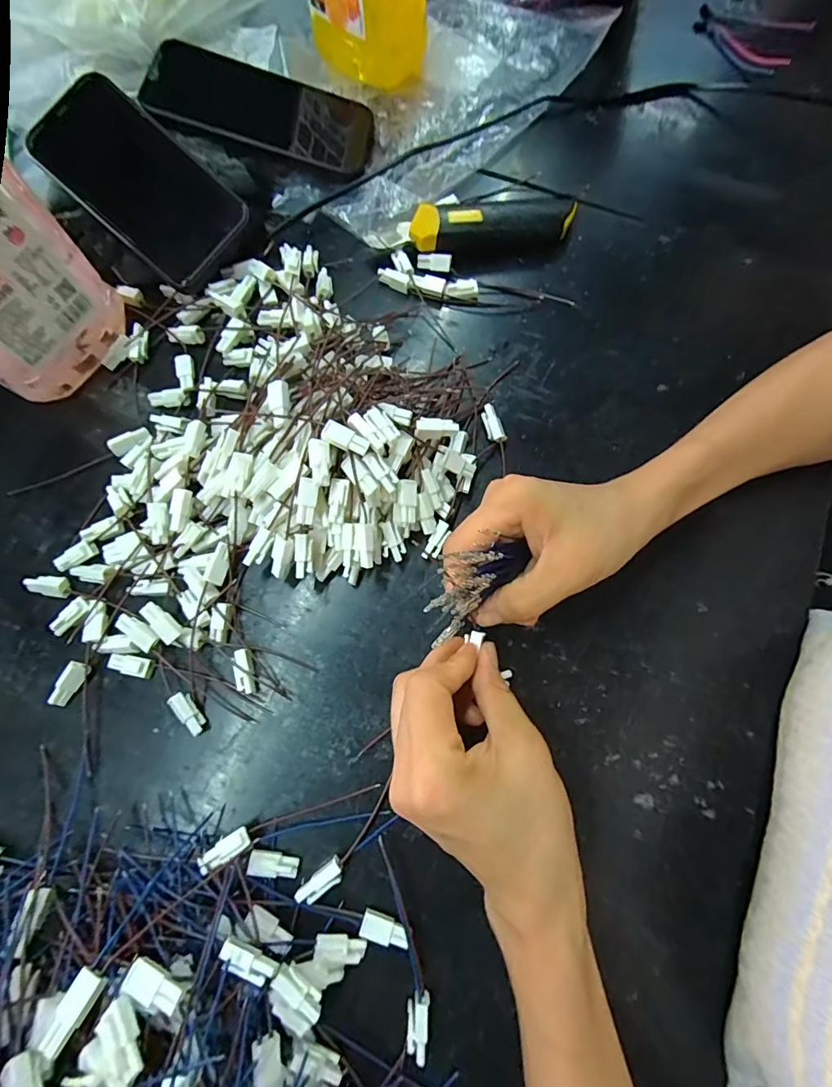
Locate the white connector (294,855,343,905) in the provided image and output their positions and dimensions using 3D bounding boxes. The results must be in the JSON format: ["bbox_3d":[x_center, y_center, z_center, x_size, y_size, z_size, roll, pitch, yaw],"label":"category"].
[{"bbox_3d":[-0.048,0.173,0.242,0.025,0.009,0.010,-38,78,-11],"label":"white connector"}]

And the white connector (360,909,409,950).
[{"bbox_3d":[-0.015,0.192,0.237,0.024,0.007,0.011,16,74,4],"label":"white connector"}]

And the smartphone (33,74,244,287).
[{"bbox_3d":[-0.192,-0.251,0.329,0.143,0.007,0.076,41,89,-4],"label":"smartphone"}]

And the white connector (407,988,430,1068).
[{"bbox_3d":[0.001,0.230,0.226,0.010,0.006,0.025,5,74,1],"label":"white connector"}]

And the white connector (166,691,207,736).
[{"bbox_3d":[-0.127,0.095,0.267,0.010,0.011,0.025,-33,77,-9],"label":"white connector"}]

